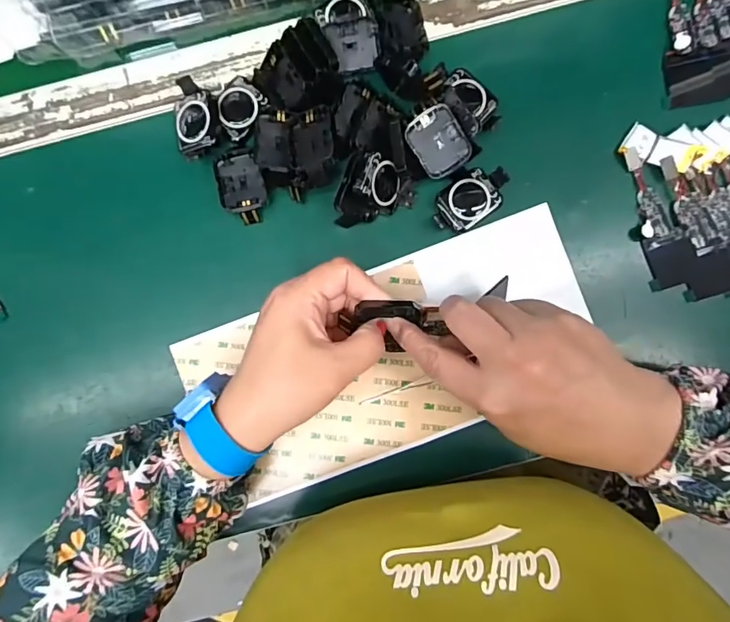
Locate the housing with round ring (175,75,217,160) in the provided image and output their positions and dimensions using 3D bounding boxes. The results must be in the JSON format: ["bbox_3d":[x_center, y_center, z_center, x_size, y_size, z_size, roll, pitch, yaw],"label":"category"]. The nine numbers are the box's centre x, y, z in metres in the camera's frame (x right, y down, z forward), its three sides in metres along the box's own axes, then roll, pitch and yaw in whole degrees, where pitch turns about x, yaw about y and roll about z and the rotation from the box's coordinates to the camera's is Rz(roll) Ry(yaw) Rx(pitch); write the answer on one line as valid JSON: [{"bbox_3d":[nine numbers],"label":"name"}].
[{"bbox_3d":[-0.117,-0.131,0.316,0.029,0.017,0.054,-5,88,2],"label":"housing with round ring"}]

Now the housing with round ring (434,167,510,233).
[{"bbox_3d":[0.072,-0.076,0.313,0.053,0.010,0.032,-30,87,1],"label":"housing with round ring"}]

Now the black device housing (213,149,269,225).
[{"bbox_3d":[-0.084,-0.085,0.313,0.030,0.016,0.049,-11,88,1],"label":"black device housing"}]

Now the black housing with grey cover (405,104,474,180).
[{"bbox_3d":[0.049,-0.112,0.304,0.033,0.010,0.042,-30,104,13],"label":"black housing with grey cover"}]

